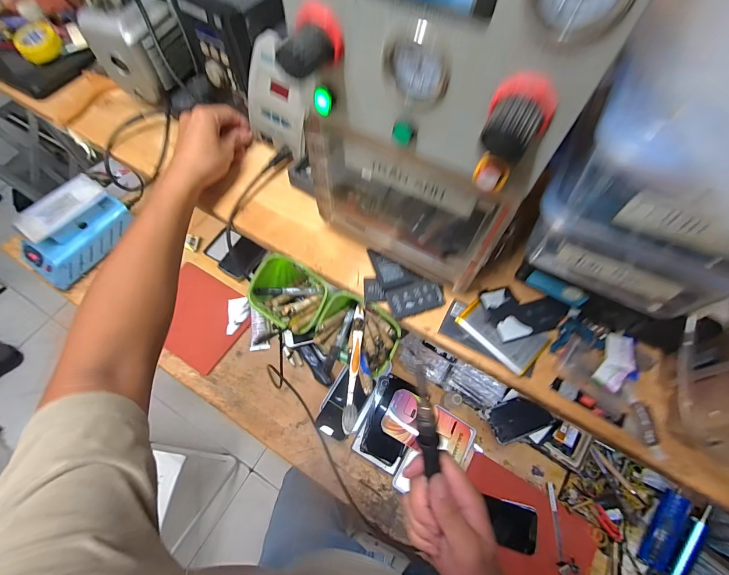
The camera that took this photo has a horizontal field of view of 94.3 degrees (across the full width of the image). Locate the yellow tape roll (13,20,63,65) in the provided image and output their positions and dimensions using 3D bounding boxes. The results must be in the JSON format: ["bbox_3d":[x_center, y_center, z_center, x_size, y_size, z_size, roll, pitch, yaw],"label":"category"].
[{"bbox_3d":[-0.566,-0.426,0.586,0.067,0.033,0.076,-38,71,-17],"label":"yellow tape roll"}]

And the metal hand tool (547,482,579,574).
[{"bbox_3d":[0.358,0.444,0.625,0.032,0.018,0.141,0,64,0],"label":"metal hand tool"}]

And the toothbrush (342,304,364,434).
[{"bbox_3d":[-0.011,0.092,0.430,0.015,0.016,0.177,4,49,1],"label":"toothbrush"}]

